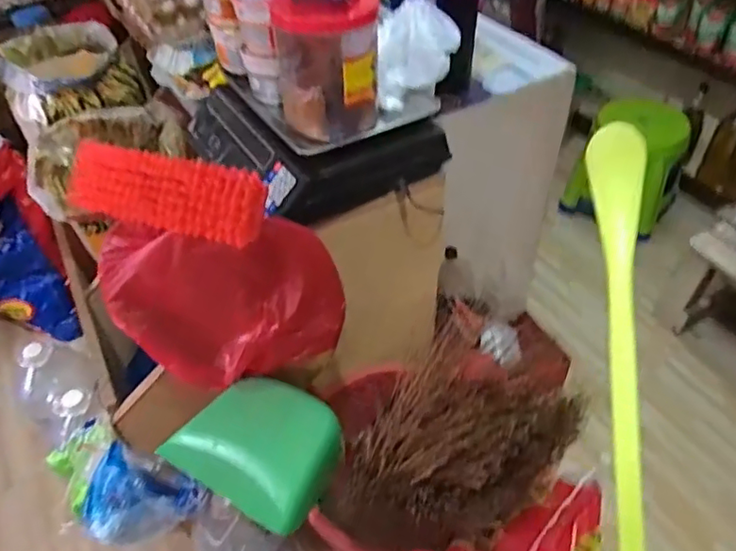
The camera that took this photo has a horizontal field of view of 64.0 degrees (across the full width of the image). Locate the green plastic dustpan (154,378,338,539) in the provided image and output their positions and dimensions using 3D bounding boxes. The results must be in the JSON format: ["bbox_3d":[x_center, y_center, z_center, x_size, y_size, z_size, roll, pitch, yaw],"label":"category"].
[{"bbox_3d":[-0.144,0.221,0.793,0.215,0.052,0.165,24,52,24],"label":"green plastic dustpan"}]

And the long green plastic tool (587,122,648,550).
[{"bbox_3d":[0.160,0.121,0.359,0.032,0.026,0.438,1,79,4],"label":"long green plastic tool"}]

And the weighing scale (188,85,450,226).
[{"bbox_3d":[-0.091,-0.243,0.941,0.305,0.110,0.349,-29,51,-23],"label":"weighing scale"}]

